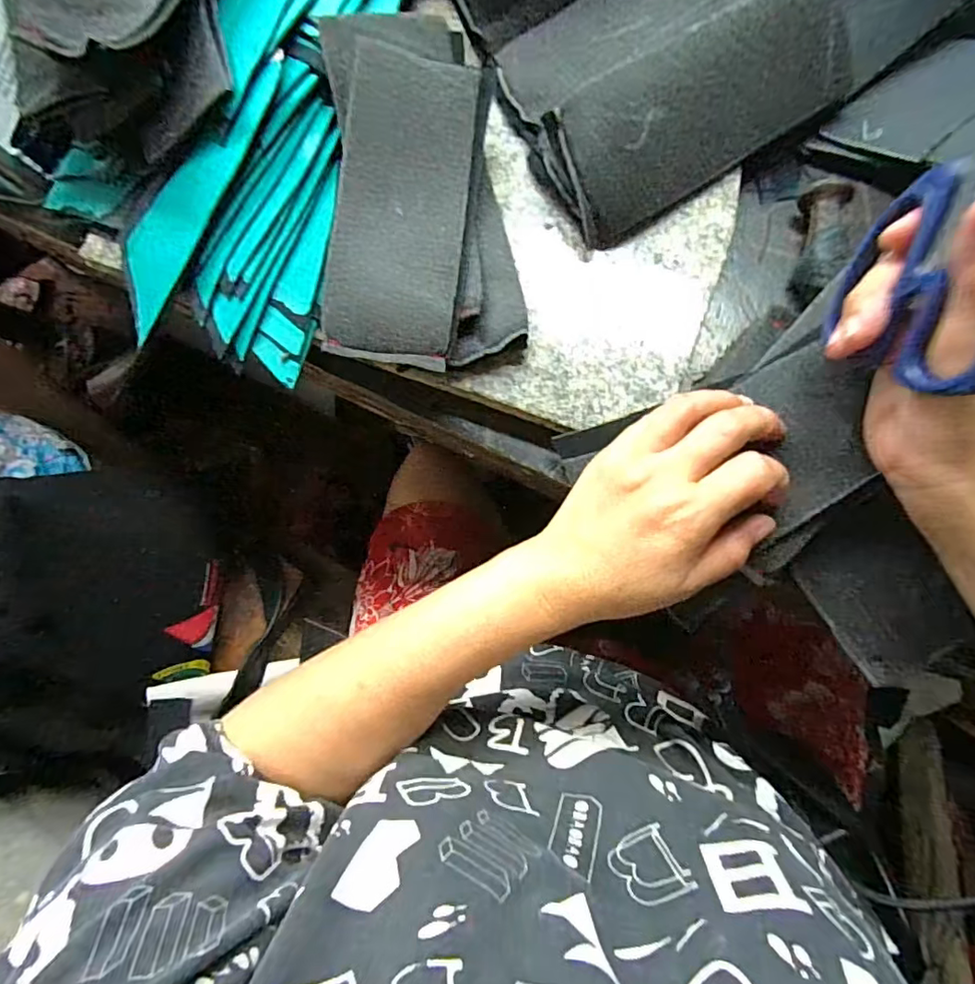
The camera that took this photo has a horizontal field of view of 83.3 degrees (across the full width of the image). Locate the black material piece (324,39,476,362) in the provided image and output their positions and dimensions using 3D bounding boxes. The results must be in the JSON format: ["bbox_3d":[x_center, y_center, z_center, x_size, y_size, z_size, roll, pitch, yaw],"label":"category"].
[{"bbox_3d":[-0.050,-0.165,0.319,0.075,0.011,0.178,6,87,-1],"label":"black material piece"}]

